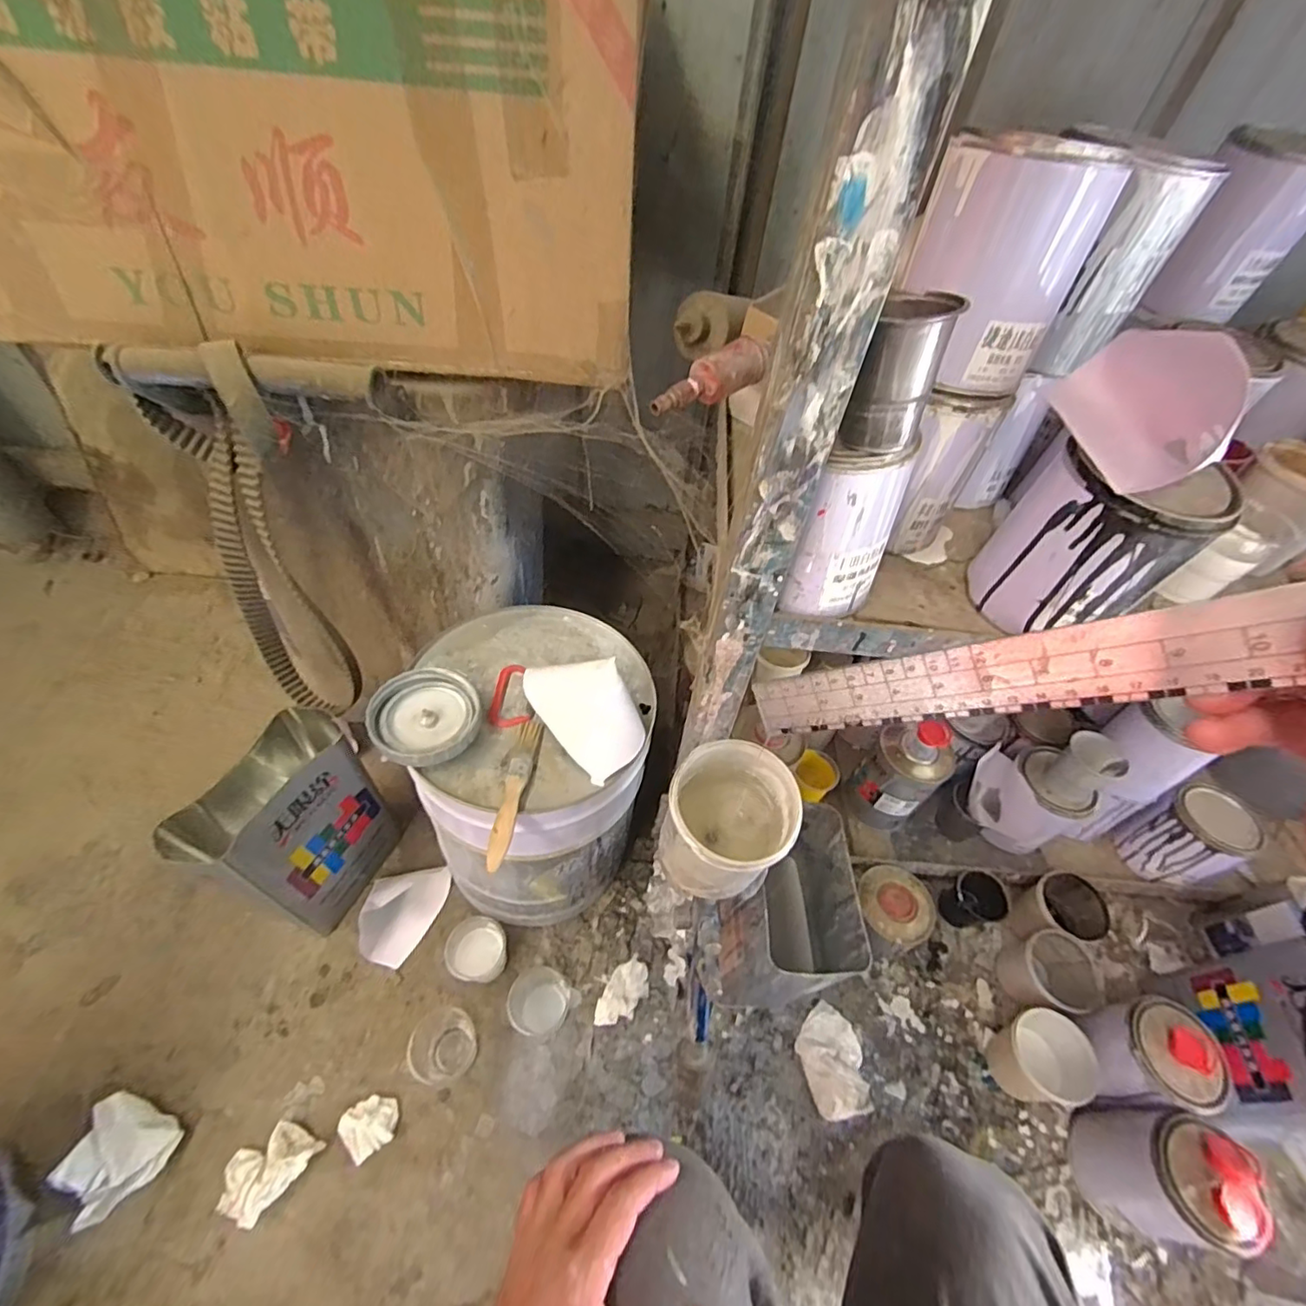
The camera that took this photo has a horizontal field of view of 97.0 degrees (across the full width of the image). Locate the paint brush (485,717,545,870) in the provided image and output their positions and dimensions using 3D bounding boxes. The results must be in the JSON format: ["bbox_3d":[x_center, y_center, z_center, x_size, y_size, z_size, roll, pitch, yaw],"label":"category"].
[{"bbox_3d":[-0.129,0.125,0.539,0.021,0.024,0.159,7,51,0],"label":"paint brush"}]

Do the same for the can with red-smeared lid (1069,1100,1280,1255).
[{"bbox_3d":[0.549,0.565,0.634,0.098,0.151,0.102,3,51,-3],"label":"can with red-smeared lid"}]

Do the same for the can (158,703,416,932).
[{"bbox_3d":[-0.434,0.215,0.722,0.107,0.256,0.188,18,52,8],"label":"can"}]

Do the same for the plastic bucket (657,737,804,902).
[{"bbox_3d":[0.057,0.135,0.451,0.086,0.097,0.093,3,51,-3],"label":"plastic bucket"}]

